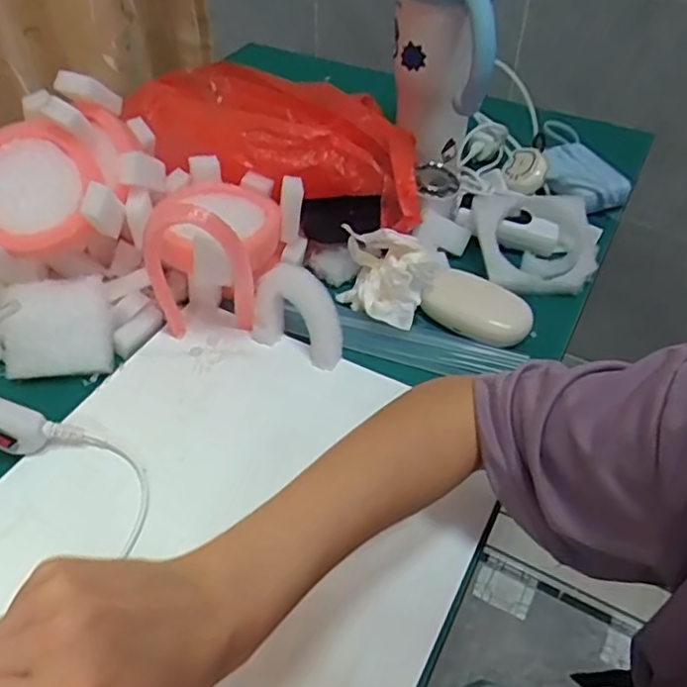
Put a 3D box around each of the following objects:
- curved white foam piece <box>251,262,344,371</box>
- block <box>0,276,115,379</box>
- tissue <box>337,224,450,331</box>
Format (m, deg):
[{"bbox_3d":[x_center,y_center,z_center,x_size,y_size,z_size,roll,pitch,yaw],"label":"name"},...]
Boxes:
[{"bbox_3d":[-0.033,-0.025,0.506,0.072,0.069,0.023,16,28,10],"label":"curved white foam piece"},{"bbox_3d":[-0.223,-0.012,0.499,0.080,0.074,0.016,-5,6,-5],"label":"block"},{"bbox_3d":[0.032,-0.060,0.539,0.093,0.058,0.059,32,53,27],"label":"tissue"}]

